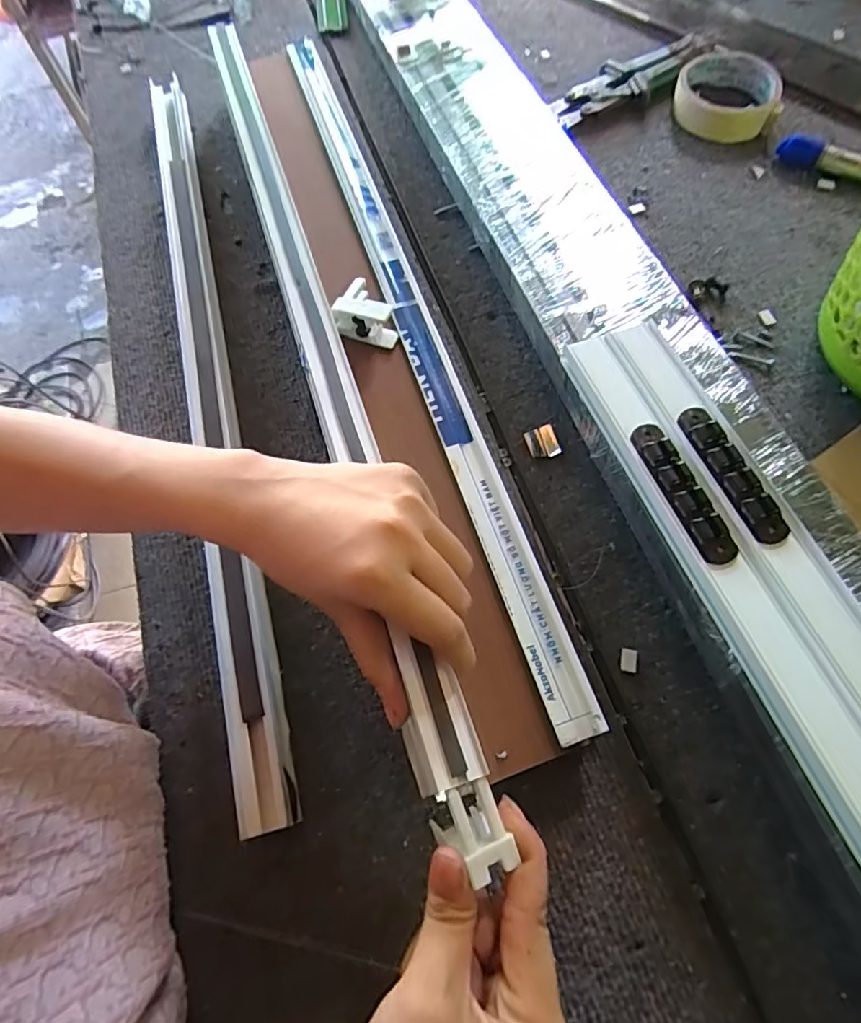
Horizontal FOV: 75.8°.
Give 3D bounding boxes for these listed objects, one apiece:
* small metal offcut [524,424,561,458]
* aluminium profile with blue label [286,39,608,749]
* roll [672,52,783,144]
[{"bbox_3d":[0.075,-0.047,0.372,0.020,0.004,0.023,-16,66,-4],"label":"small metal offcut"},{"bbox_3d":[-0.022,-0.159,0.408,0.027,0.031,0.629,-18,66,-4],"label":"aluminium profile with blue label"},{"bbox_3d":[0.259,-0.366,0.484,0.083,0.025,0.089,10,67,8],"label":"roll"}]

